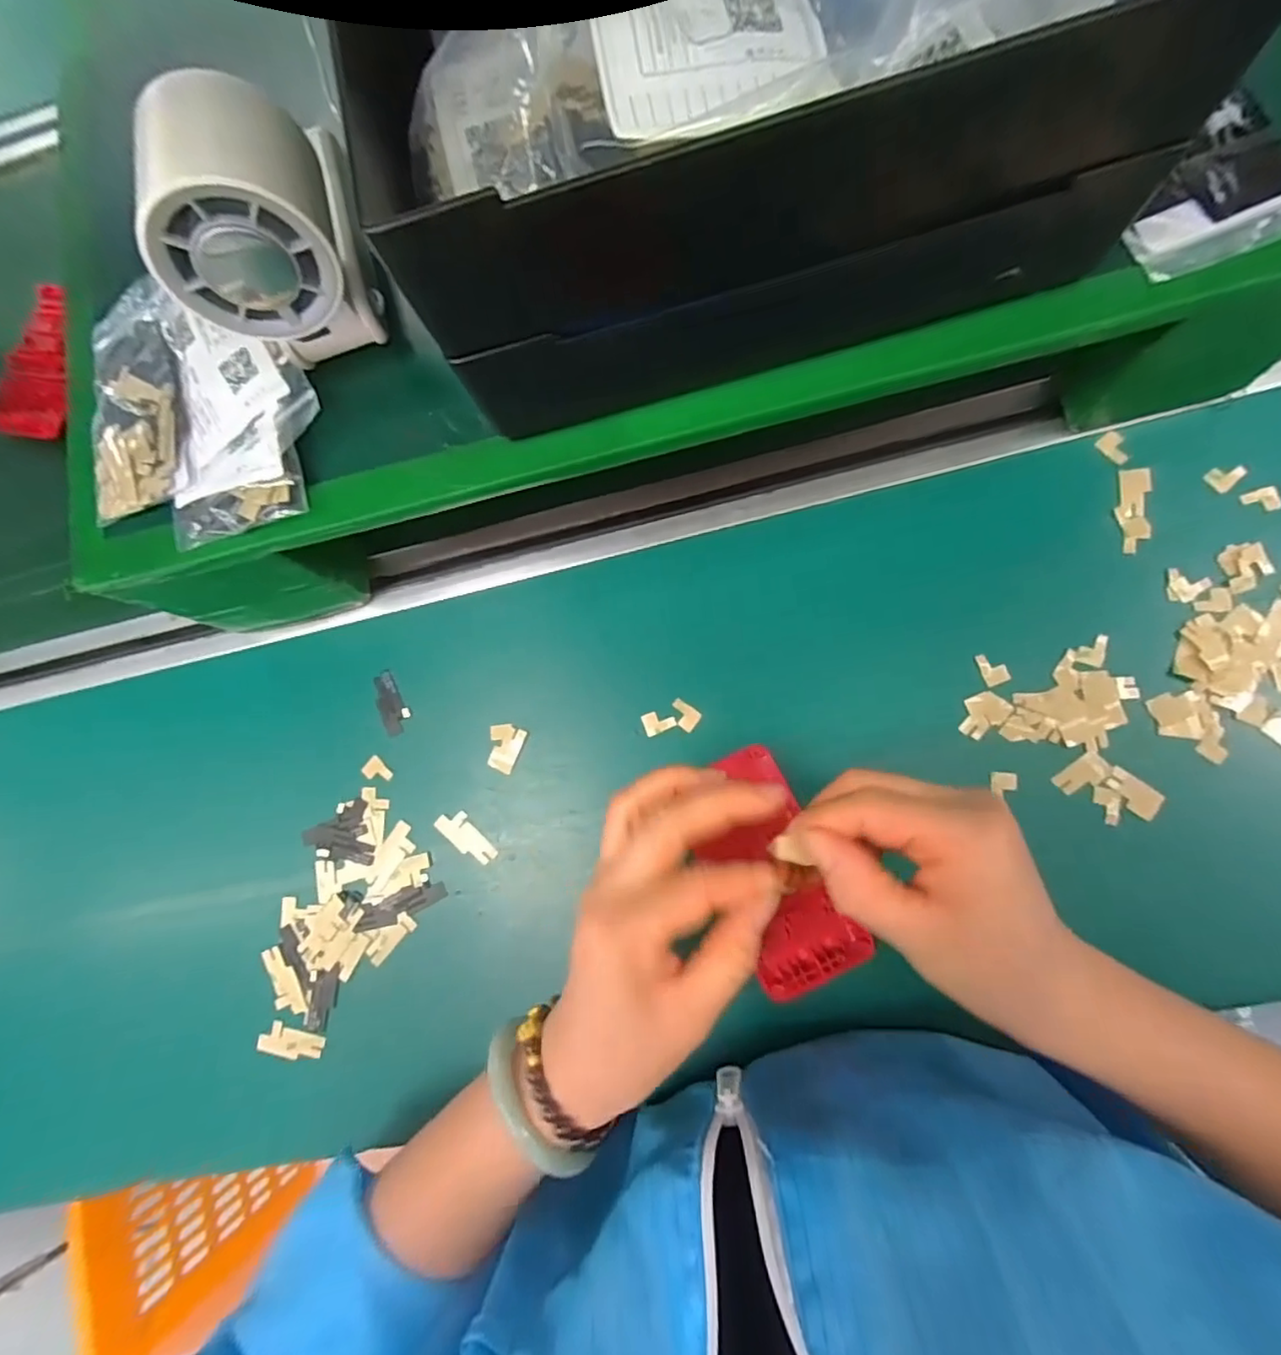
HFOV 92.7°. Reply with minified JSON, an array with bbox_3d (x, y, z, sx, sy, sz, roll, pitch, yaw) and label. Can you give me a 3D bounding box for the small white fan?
[{"bbox_3d":[-0.143,-0.176,0.238,0.067,0.083,0.062,-17,79,4],"label":"small white fan"}]

